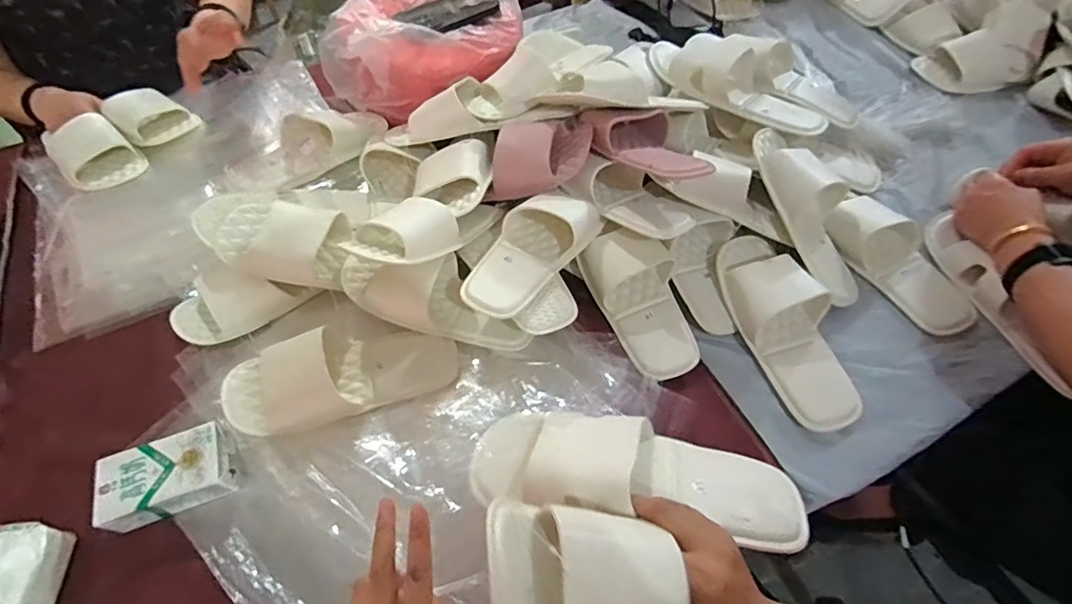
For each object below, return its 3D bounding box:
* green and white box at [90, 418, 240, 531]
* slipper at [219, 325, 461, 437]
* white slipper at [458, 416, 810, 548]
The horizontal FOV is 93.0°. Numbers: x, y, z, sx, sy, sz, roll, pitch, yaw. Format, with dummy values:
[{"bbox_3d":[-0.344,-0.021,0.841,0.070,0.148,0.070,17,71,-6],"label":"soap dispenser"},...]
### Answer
[{"bbox_3d":[-0.358,0.169,0.493,0.109,0.038,0.068,-21,58,-14],"label":"green and white box"},{"bbox_3d":[-0.202,0.073,0.540,0.234,0.062,0.097,-9,60,-21],"label":"slipper"},{"bbox_3d":[0.087,0.141,0.426,0.274,0.074,0.092,11,60,-1],"label":"white slipper"}]

